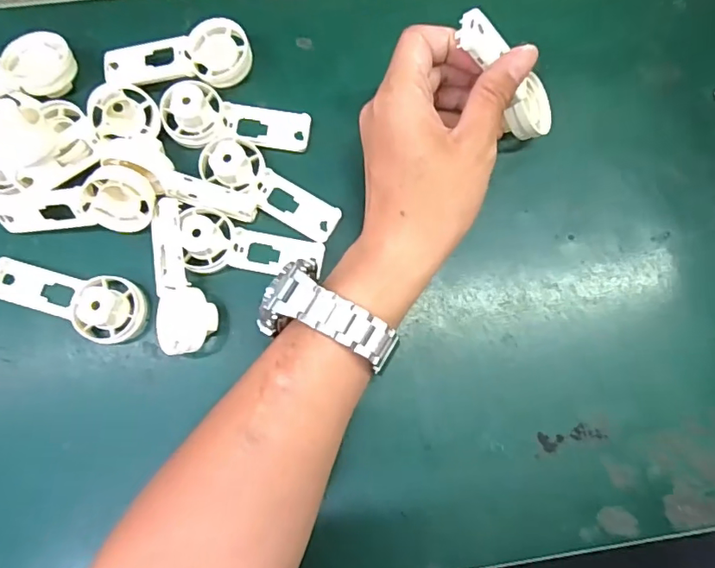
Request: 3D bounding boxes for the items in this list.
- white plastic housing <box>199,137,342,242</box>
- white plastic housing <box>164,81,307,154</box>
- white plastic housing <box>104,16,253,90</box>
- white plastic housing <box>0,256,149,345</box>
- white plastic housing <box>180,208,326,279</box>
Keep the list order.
[{"bbox_3d":[-0.054,-0.061,0.322,0.091,0.018,0.031,31,80,-11],"label":"white plastic housing"},{"bbox_3d":[-0.077,-0.102,0.325,0.090,0.025,0.038,11,80,-1],"label":"white plastic housing"},{"bbox_3d":[-0.115,-0.145,0.333,0.091,0.024,0.041,-4,81,-3],"label":"white plastic housing"},{"bbox_3d":[-0.174,0.010,0.301,0.093,0.029,0.038,11,80,-1],"label":"white plastic housing"},{"bbox_3d":[-0.064,-0.024,0.317,0.086,0.018,0.038,8,80,-13],"label":"white plastic housing"}]

